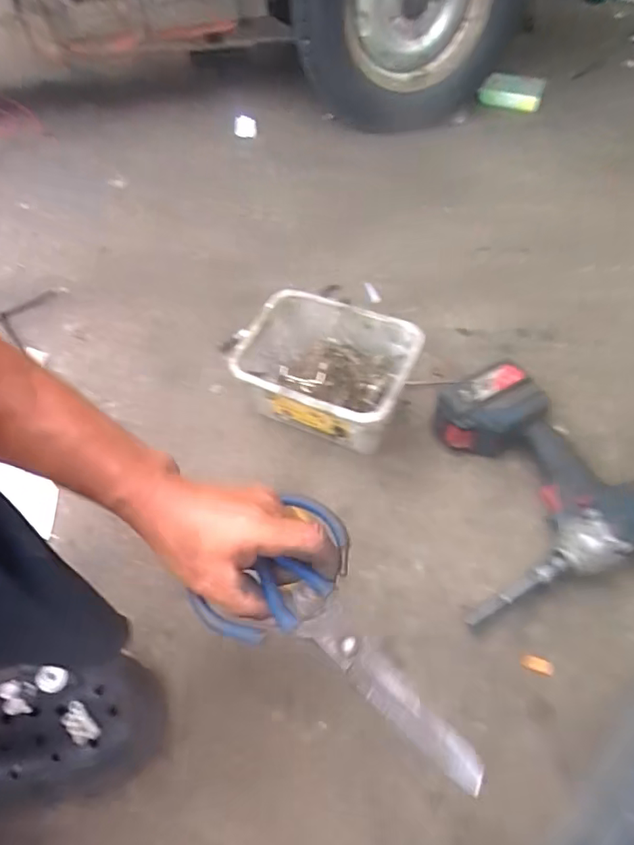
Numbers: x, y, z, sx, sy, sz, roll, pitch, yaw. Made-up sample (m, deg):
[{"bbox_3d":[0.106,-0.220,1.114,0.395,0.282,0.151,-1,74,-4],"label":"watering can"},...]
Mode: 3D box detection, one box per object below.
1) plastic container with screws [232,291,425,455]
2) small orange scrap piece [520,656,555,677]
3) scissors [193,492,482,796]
[{"bbox_3d":[0.012,-0.048,0.621,0.186,0.122,0.135,20,54,18],"label":"plastic container with screws"},{"bbox_3d":[0.197,0.218,0.470,0.027,0.007,0.012,9,50,28],"label":"small orange scrap piece"},{"bbox_3d":[0.011,0.130,0.313,0.107,0.027,0.195,-32,46,-22],"label":"scissors"}]

